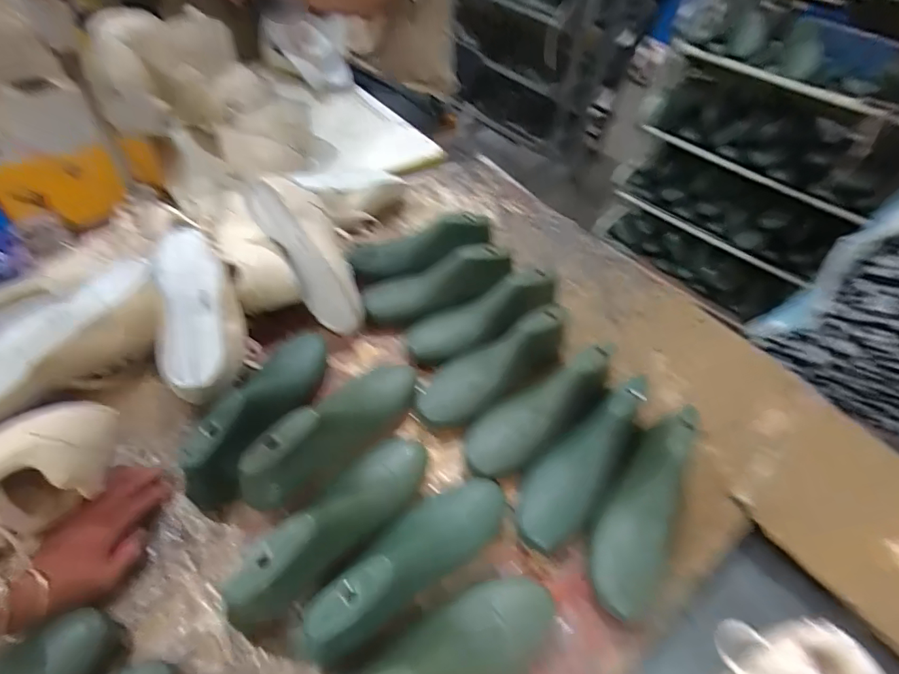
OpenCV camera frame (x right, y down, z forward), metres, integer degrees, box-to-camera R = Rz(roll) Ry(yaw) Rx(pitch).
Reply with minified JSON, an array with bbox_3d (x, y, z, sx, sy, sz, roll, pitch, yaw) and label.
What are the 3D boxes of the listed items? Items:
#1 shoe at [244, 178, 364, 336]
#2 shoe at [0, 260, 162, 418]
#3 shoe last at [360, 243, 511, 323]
[{"bbox_3d":[-0.203,-0.127,0.709,0.096,0.088,0.258,-34,99,-28],"label":"shoe"},{"bbox_3d":[-0.474,0.010,0.604,0.246,0.092,0.096,-39,62,-16],"label":"shoe"},{"bbox_3d":[-0.019,-0.078,0.723,0.238,0.051,0.069,-19,51,9],"label":"shoe last"}]

